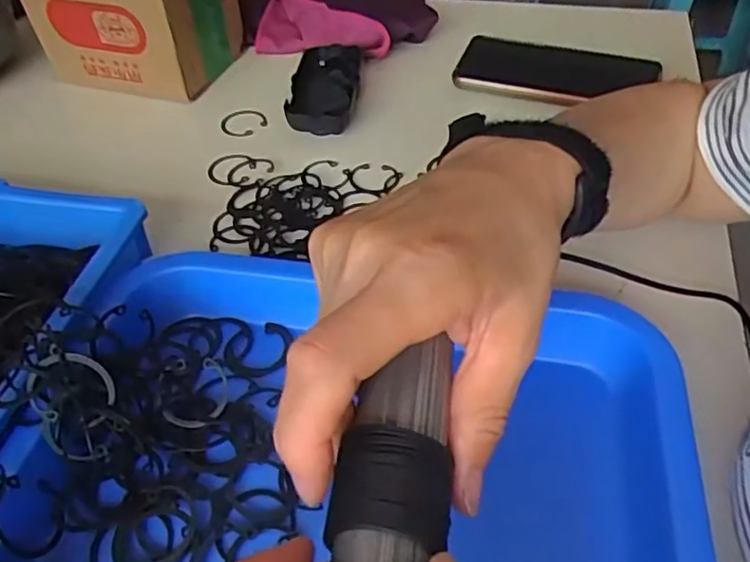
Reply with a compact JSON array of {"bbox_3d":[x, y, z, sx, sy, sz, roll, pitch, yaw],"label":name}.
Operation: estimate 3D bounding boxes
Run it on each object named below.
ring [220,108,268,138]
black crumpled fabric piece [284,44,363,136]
[{"bbox_3d":[-0.109,-0.132,0.539,0.040,0.004,0.031,-29,64,-23],"label":"ring"},{"bbox_3d":[-0.041,-0.162,0.543,0.053,0.031,0.121,3,46,6],"label":"black crumpled fabric piece"}]

